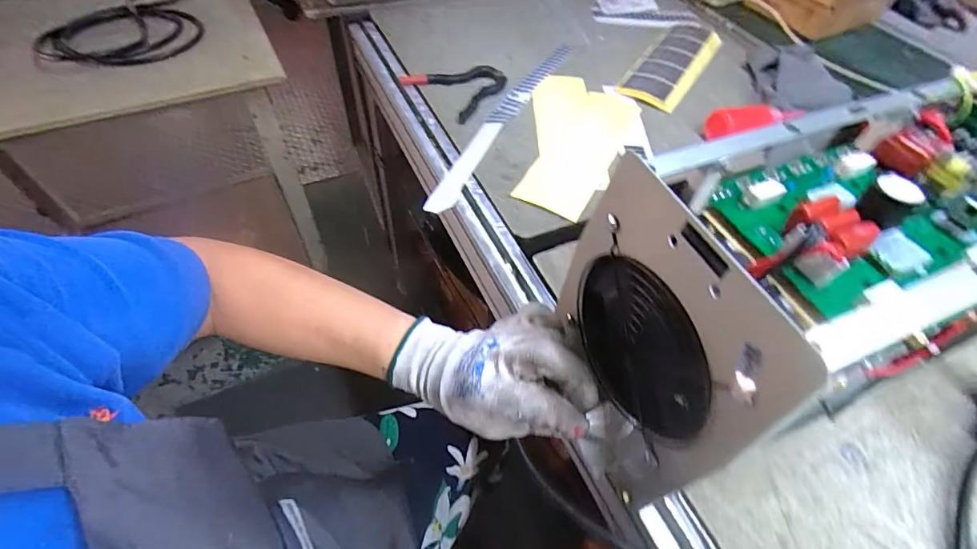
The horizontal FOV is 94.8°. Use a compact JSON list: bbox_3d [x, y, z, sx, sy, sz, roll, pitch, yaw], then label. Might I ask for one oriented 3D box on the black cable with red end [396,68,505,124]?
[{"bbox_3d":[-0.057,-0.284,0.668,0.134,0.013,0.135,26,54,15],"label":"black cable with red end"}]

